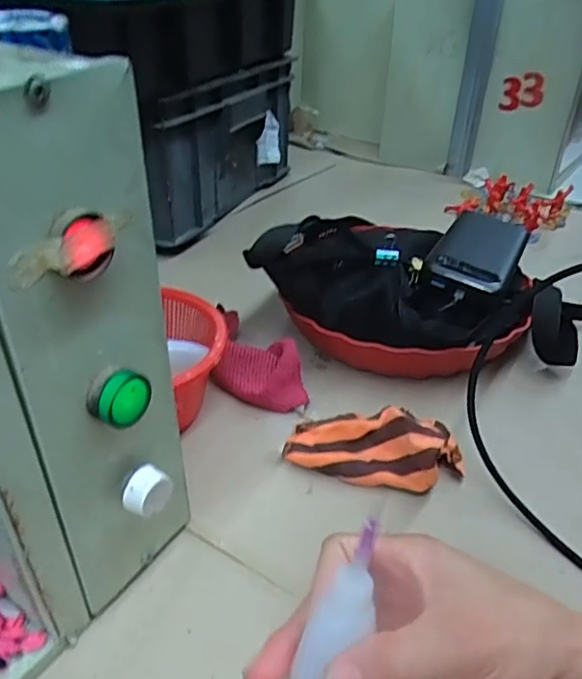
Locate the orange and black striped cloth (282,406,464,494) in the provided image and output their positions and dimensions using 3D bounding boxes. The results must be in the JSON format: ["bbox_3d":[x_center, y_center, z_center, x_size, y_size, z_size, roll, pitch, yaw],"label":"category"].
[{"bbox_3d":[0.062,0.076,0.444,0.124,0.043,0.051,8,36,2],"label":"orange and black striped cloth"}]

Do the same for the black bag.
[{"bbox_3d":[0.089,-0.033,0.544,0.221,0.104,0.127,22,39,20],"label":"black bag"}]

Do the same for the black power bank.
[{"bbox_3d":[0.177,-0.086,0.571,0.069,0.020,0.135,19,38,23],"label":"black power bank"}]

